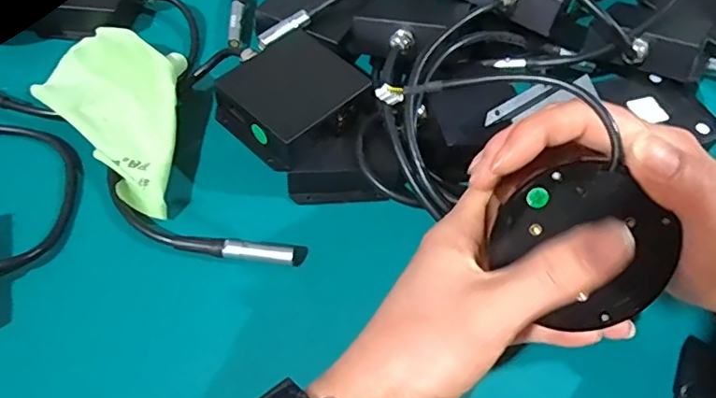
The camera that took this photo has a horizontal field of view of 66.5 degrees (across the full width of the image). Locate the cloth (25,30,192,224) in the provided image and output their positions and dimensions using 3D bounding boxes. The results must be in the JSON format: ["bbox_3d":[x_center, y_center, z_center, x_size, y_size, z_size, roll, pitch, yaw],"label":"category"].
[{"bbox_3d":[-0.147,-0.065,0.350,0.079,0.033,0.160,-37,66,-24],"label":"cloth"}]

